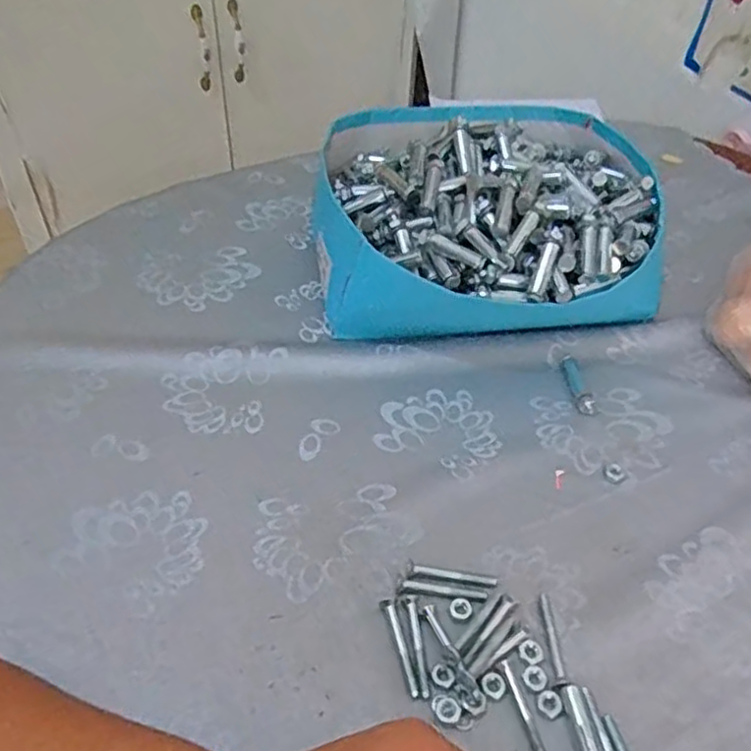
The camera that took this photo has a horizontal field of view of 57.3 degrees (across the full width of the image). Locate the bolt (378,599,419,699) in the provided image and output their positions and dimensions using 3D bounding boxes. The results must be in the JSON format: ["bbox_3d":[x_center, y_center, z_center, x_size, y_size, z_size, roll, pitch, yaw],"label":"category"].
[{"bbox_3d":[0.014,0.152,0.385,0.007,0.004,0.055,-12,49,-12],"label":"bolt"}]

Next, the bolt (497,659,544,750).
[{"bbox_3d":[0.079,0.179,0.364,0.007,0.004,0.056,-12,50,-13],"label":"bolt"}]

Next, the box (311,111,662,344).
[{"bbox_3d":[0.092,-0.142,0.588,0.266,0.117,0.273,0,48,-2],"label":"box"}]

